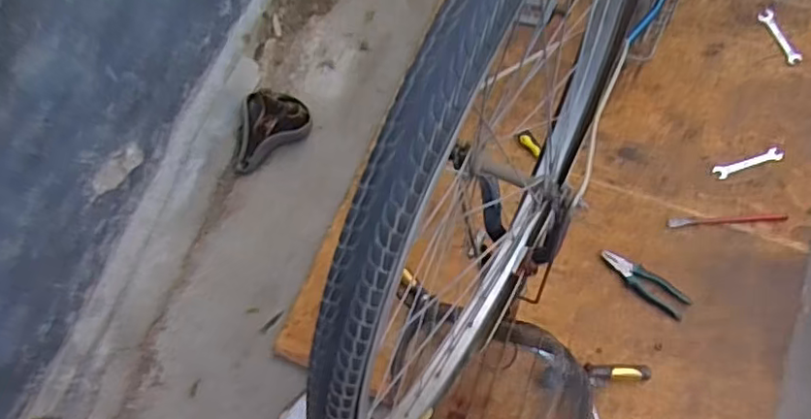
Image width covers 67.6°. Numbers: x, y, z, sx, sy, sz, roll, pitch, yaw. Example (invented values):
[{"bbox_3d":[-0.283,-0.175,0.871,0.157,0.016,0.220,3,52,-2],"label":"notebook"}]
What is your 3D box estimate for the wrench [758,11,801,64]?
[{"bbox_3d":[0.867,-0.401,1.405,0.038,0.004,0.158,-15,64,6],"label":"wrench"}]

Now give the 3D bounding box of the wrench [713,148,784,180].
[{"bbox_3d":[0.737,-0.100,1.301,0.140,0.032,0.010,-20,-10,7],"label":"wrench"}]

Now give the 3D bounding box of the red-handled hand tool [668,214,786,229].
[{"bbox_3d":[0.667,0.023,1.263,0.223,0.014,0.017,-3,20,11],"label":"red-handled hand tool"}]

